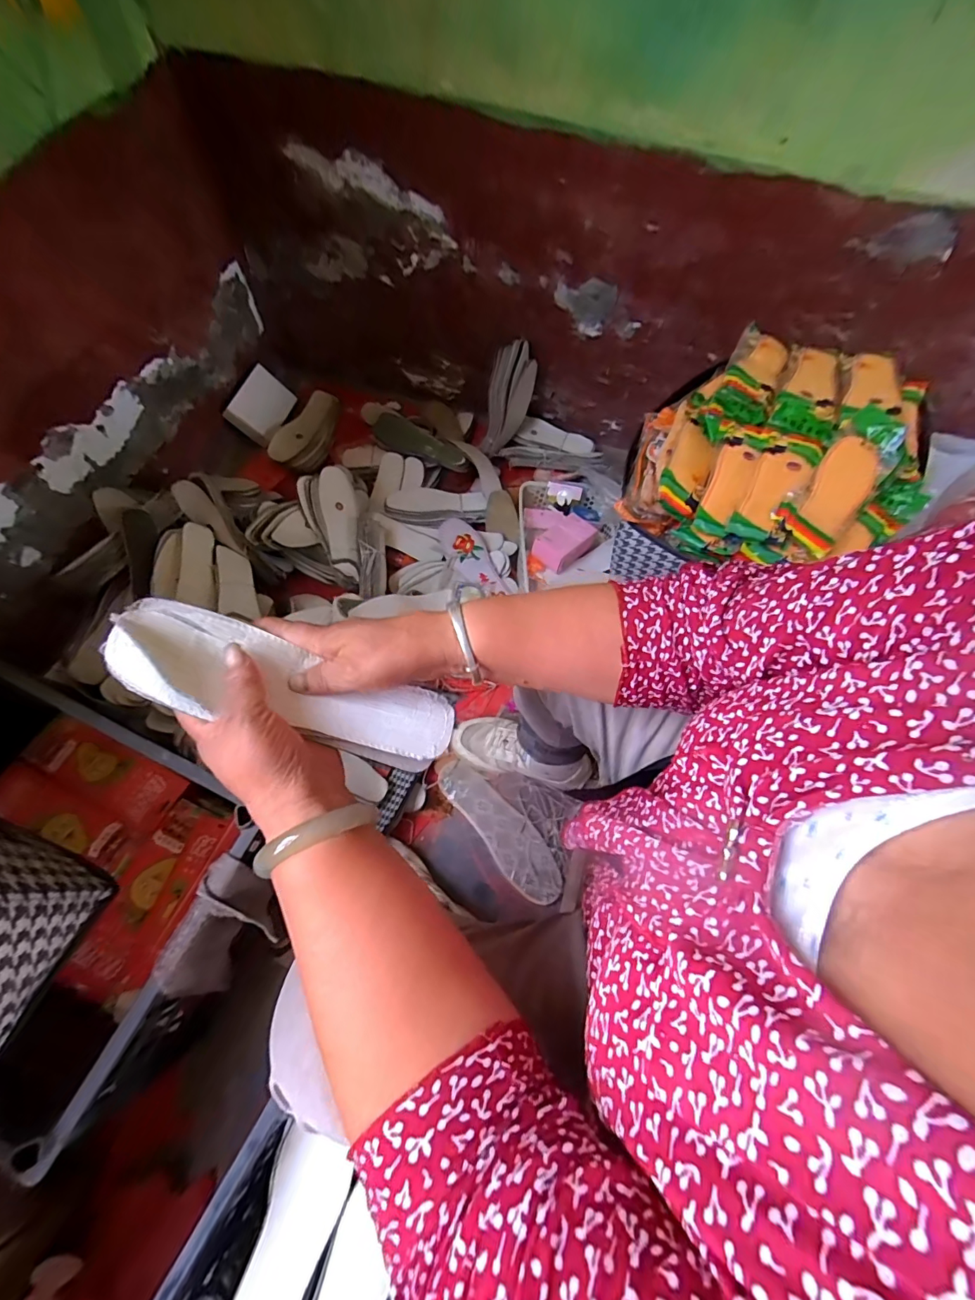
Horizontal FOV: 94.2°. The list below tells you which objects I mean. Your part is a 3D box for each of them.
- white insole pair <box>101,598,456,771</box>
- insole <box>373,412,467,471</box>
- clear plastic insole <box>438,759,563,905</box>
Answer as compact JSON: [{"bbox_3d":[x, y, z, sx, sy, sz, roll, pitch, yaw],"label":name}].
[{"bbox_3d":[-0.133,0.028,0.314,0.224,0.019,0.064,22,65,-16],"label":"white insole pair"},{"bbox_3d":[-0.142,-0.449,0.976,0.207,0.019,0.063,20,98,1],"label":"insole"},{"bbox_3d":[0.022,0.285,0.732,0.079,0.025,0.255,-36,72,-17],"label":"clear plastic insole"}]

